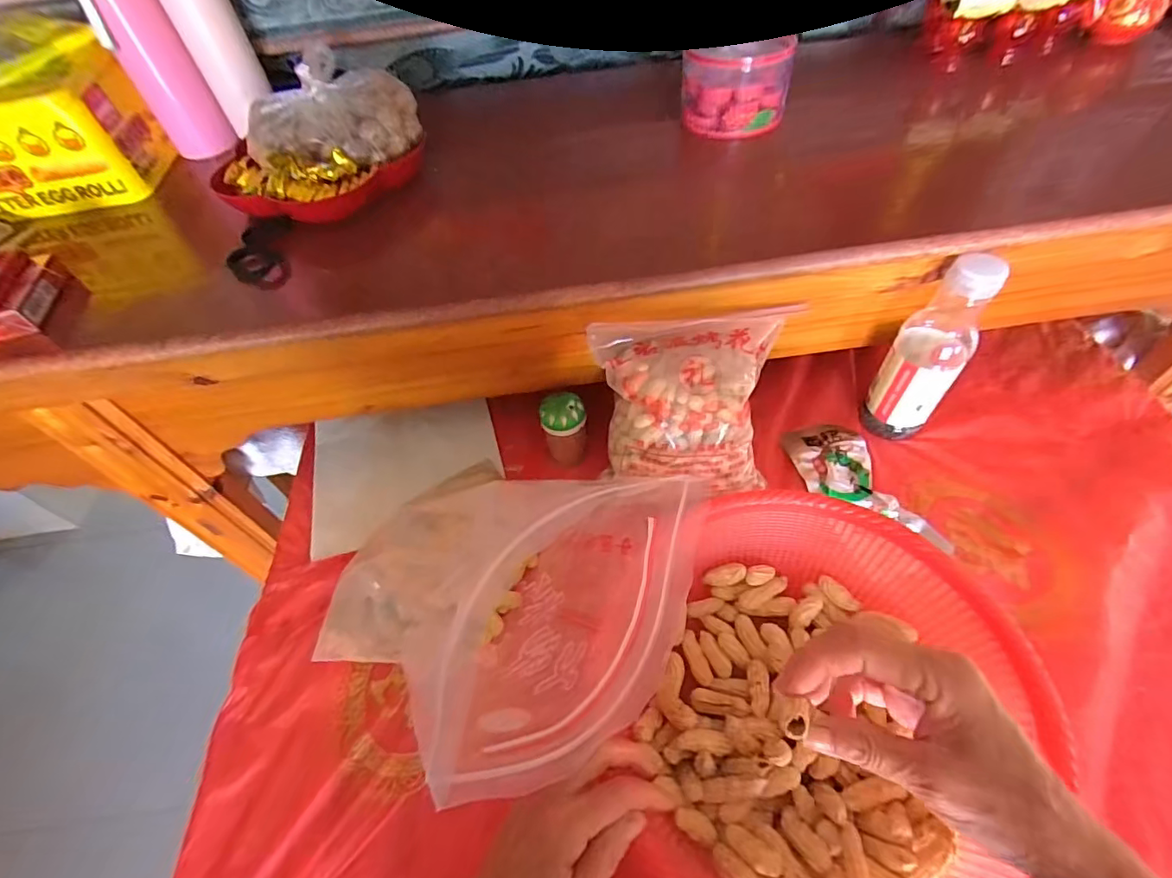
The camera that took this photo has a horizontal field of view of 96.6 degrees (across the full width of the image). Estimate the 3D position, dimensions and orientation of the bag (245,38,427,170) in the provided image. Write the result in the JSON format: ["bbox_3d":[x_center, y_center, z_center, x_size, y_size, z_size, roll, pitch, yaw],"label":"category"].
[{"bbox_3d":[-0.255,-0.333,0.524,0.155,0.067,0.117,-7,53,0],"label":"bag"}]

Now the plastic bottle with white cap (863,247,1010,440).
[{"bbox_3d":[0.329,-0.085,0.496,0.060,0.188,0.063,-31,58,-15],"label":"plastic bottle with white cap"}]

